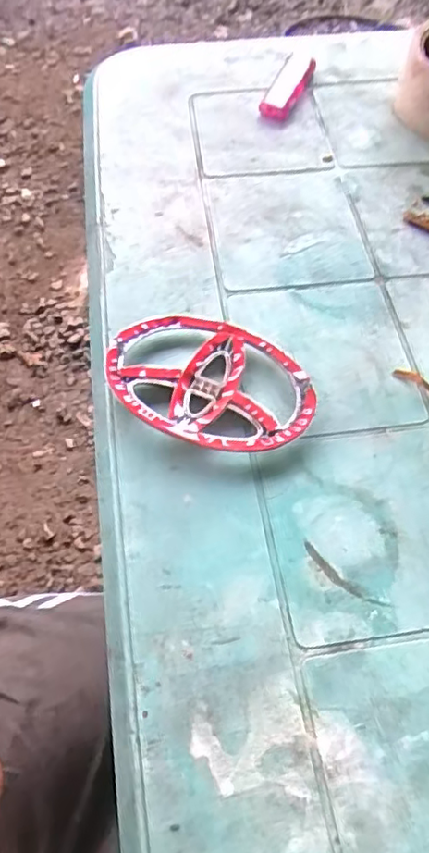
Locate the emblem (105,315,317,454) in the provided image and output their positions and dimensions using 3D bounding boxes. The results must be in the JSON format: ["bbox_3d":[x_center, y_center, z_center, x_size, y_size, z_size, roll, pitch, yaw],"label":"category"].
[{"bbox_3d":[-0.002,-0.024,0.334,0.115,0.014,0.081,14,60,7],"label":"emblem"}]

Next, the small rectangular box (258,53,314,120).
[{"bbox_3d":[0.058,-0.269,0.472,0.024,0.009,0.084,20,61,10],"label":"small rectangular box"}]

